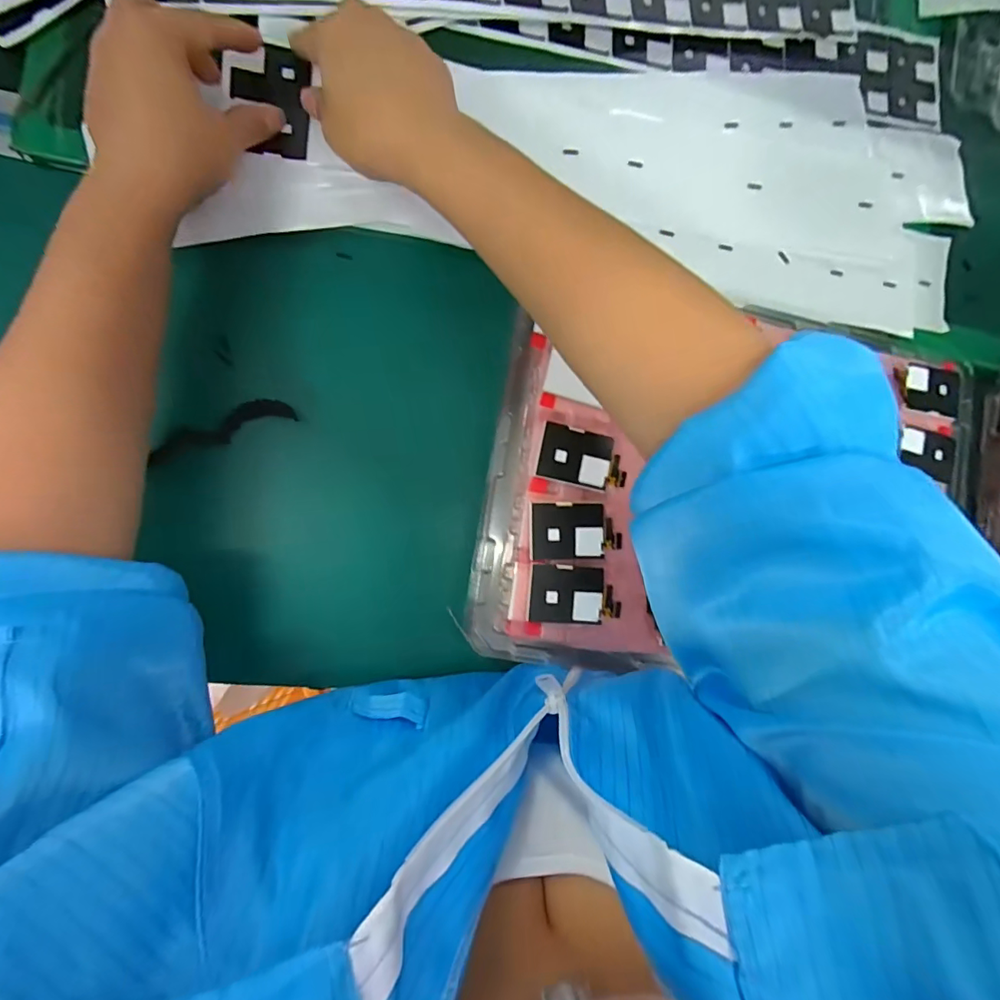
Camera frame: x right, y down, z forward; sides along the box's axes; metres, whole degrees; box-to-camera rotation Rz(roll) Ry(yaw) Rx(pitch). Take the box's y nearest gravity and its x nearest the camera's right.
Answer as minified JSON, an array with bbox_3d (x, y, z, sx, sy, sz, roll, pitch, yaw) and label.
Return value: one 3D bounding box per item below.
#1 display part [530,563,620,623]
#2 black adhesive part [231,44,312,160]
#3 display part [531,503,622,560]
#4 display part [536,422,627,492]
[{"bbox_3d":[0.046,0.058,0.302,0.055,0.004,0.034,4,87,-12],"label":"display part"},{"bbox_3d":[-0.139,-0.242,0.299,0.044,0.009,0.064,2,89,-9],"label":"black adhesive part"},{"bbox_3d":[0.047,0.019,0.304,0.056,0.004,0.033,0,88,-12],"label":"display part"},{"bbox_3d":[0.052,-0.026,0.305,0.054,0.004,0.034,14,83,-3],"label":"display part"}]

